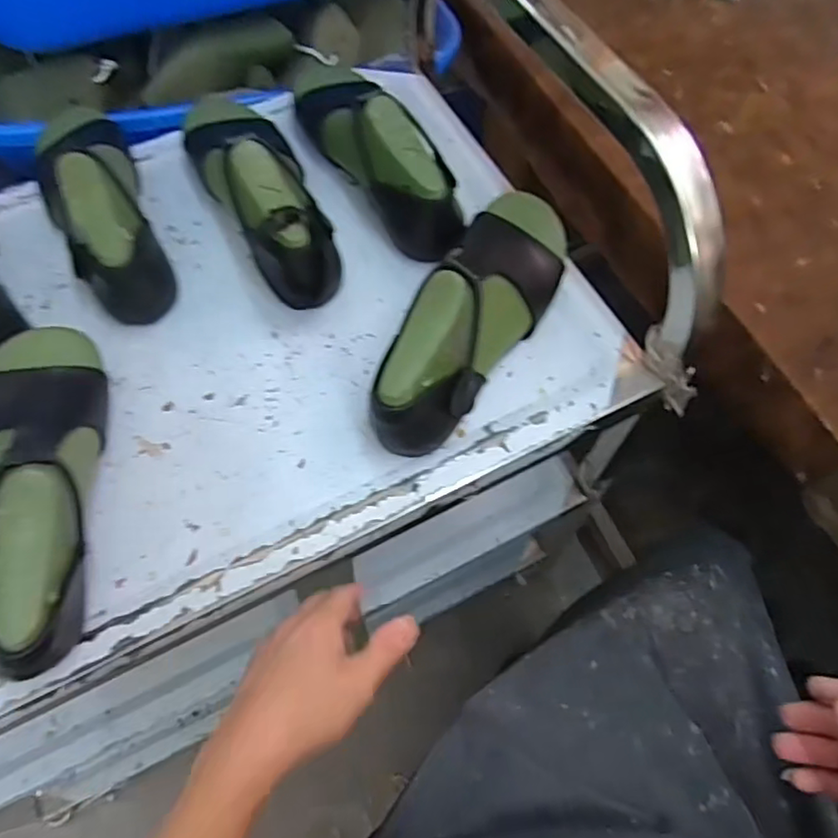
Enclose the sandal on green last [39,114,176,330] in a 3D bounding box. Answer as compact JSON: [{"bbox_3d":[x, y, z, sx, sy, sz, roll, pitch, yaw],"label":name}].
[{"bbox_3d":[-0.267,-0.187,0.498,0.065,0.098,0.212,-22,66,-10],"label":"sandal on green last"}]

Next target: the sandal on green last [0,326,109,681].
[{"bbox_3d":[-0.250,0.035,0.393,0.082,0.091,0.242,-18,65,-9],"label":"sandal on green last"}]

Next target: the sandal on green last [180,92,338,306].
[{"bbox_3d":[-0.131,-0.193,0.500,0.083,0.096,0.236,-21,65,-10],"label":"sandal on green last"}]

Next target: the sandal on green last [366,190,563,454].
[{"bbox_3d":[0.048,-0.081,0.439,0.075,0.098,0.234,22,66,11],"label":"sandal on green last"}]

